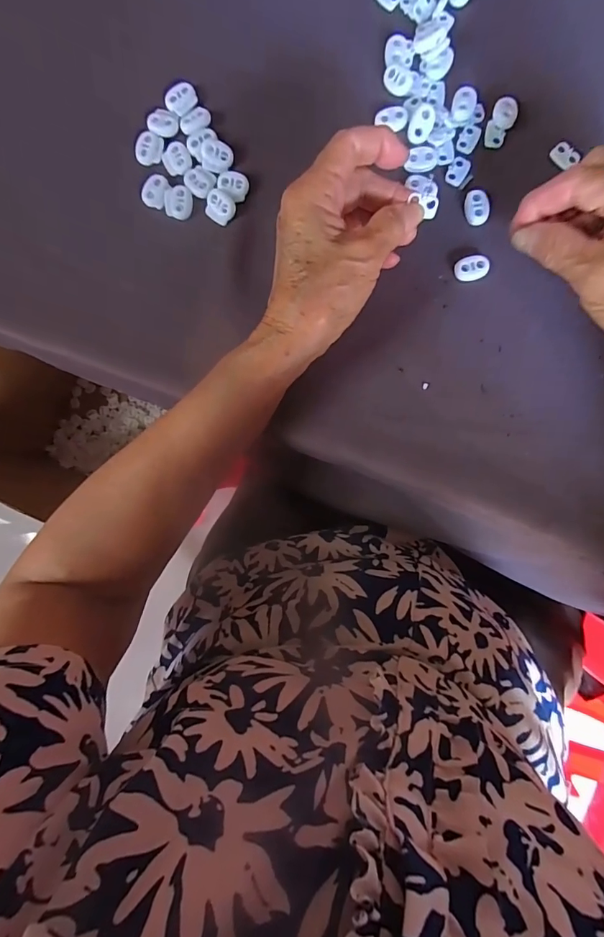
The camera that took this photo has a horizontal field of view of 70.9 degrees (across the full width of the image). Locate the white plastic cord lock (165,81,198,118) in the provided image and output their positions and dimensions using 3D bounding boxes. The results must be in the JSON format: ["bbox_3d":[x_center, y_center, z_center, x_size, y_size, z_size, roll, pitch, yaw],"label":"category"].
[{"bbox_3d":[-0.087,-0.265,0.303,0.022,0.004,0.021,-39,86,3],"label":"white plastic cord lock"}]

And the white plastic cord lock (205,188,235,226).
[{"bbox_3d":[-0.058,-0.185,0.299,0.021,0.005,0.019,32,91,4],"label":"white plastic cord lock"}]

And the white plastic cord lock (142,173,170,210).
[{"bbox_3d":[-0.105,-0.199,0.302,0.017,0.004,0.024,18,90,5],"label":"white plastic cord lock"}]

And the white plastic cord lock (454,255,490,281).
[{"bbox_3d":[0.115,-0.136,0.287,0.023,0.005,0.016,-12,88,4],"label":"white plastic cord lock"}]

